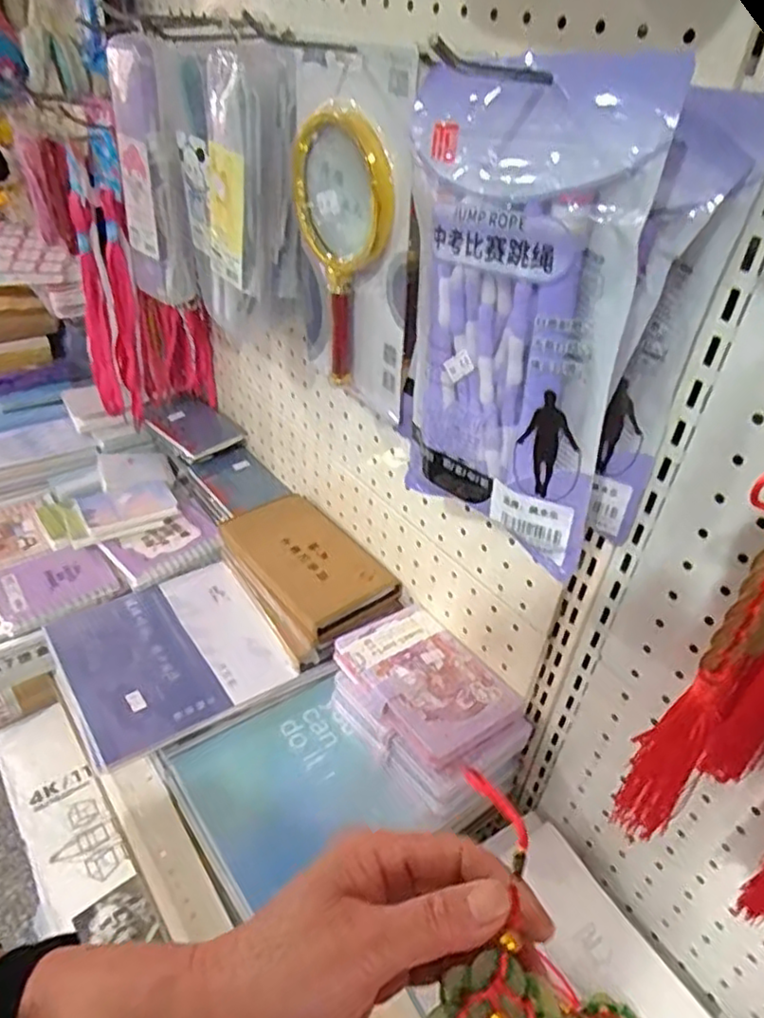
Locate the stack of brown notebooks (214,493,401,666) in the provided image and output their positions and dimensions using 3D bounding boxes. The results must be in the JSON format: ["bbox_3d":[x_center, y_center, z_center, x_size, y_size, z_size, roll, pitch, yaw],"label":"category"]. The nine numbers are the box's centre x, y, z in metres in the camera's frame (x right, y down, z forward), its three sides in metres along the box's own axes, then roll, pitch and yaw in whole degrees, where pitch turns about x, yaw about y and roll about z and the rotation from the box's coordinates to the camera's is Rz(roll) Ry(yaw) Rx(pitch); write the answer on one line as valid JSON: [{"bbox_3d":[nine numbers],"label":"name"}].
[{"bbox_3d":[-0.086,0.056,0.694,0.119,0.029,0.177,-32,55,-27],"label":"stack of brown notebooks"}]

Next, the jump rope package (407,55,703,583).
[{"bbox_3d":[0.060,-0.094,0.348,0.027,0.228,0.138,-24,40,-37],"label":"jump rope package"}]

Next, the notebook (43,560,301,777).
[{"bbox_3d":[-0.206,0.140,0.655,0.190,0.012,0.183,-19,44,-30],"label":"notebook"}]

